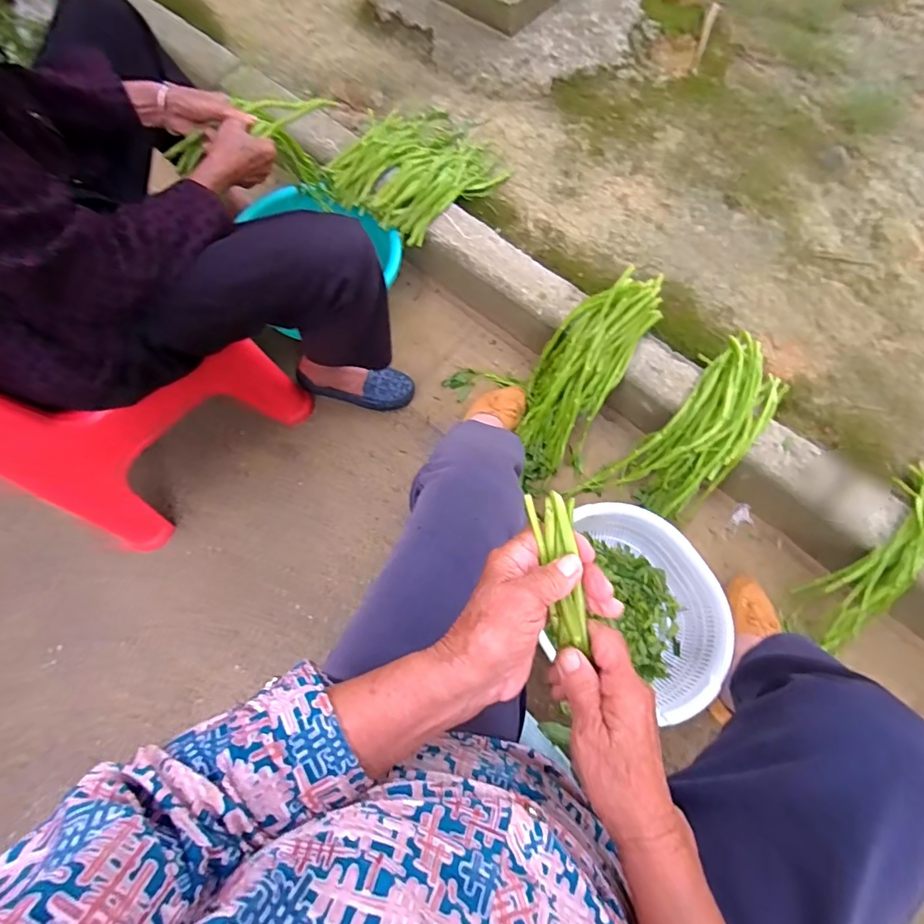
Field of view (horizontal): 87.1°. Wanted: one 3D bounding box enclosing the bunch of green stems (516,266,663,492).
[{"bbox_3d":[0.196,-0.144,0.863,0.150,0.101,0.403,31,112,11],"label":"bunch of green stems"}]

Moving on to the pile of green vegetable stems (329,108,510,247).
[{"bbox_3d":[-0.074,-0.637,1.026,0.279,0.095,0.391,30,72,11],"label":"pile of green vegetable stems"}]

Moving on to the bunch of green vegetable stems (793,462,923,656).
[{"bbox_3d":[0.628,0.144,0.738,0.078,0.107,0.333,33,95,12],"label":"bunch of green vegetable stems"}]

